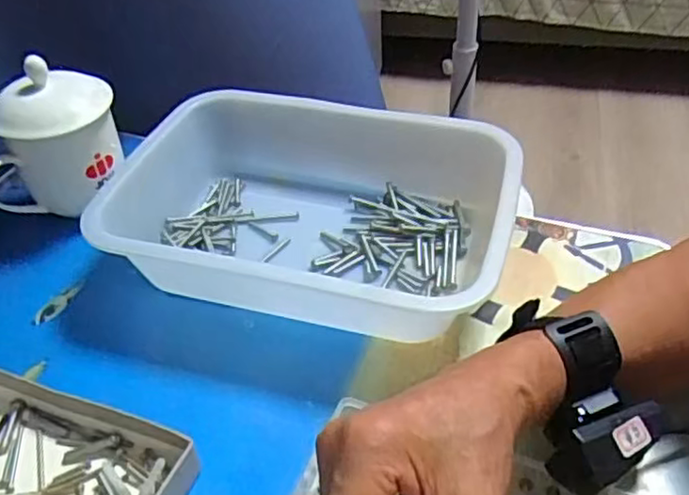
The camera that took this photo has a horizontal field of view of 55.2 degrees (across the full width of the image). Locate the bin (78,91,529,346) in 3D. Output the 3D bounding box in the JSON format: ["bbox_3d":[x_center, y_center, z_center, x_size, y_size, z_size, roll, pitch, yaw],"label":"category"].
[{"bbox_3d":[-0.024,-0.024,0.498,0.278,0.075,0.198,10,44,14],"label":"bin"}]

